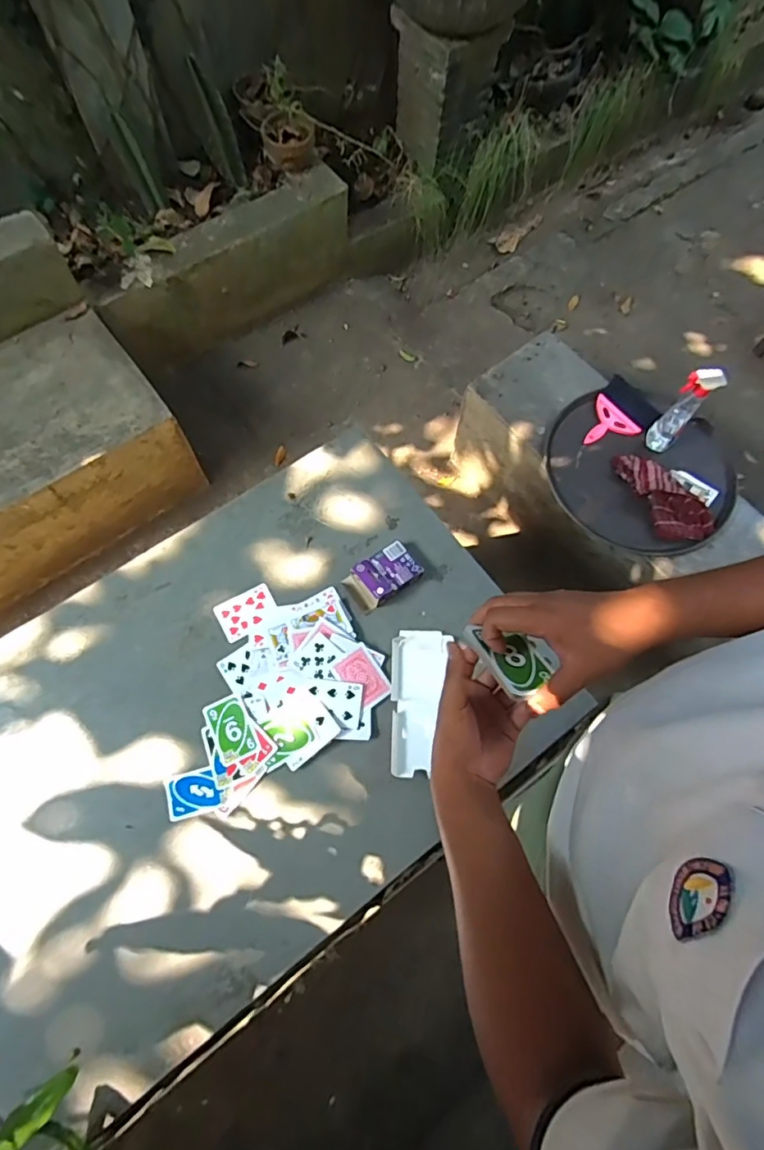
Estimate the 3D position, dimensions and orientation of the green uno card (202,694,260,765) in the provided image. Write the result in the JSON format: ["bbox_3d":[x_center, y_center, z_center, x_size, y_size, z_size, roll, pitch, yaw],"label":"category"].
[{"bbox_3d":[-0.210,0.213,0.762,0.053,0.004,0.086,-28,77,-8],"label":"green uno card"}]

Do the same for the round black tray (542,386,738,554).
[{"bbox_3d":[0.615,-0.259,1.293,0.439,0.037,0.399,26,71,7],"label":"round black tray"}]

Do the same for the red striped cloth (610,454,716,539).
[{"bbox_3d":[0.648,-0.190,1.251,0.114,0.071,0.255,-26,73,-11],"label":"red striped cloth"}]

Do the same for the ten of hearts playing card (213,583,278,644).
[{"bbox_3d":[-0.206,0.056,0.833,0.087,0.008,0.069,-30,66,-10],"label":"ten of hearts playing card"}]

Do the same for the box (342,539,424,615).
[{"bbox_3d":[0.002,0.000,0.846,0.116,0.032,0.070,-34,75,-14],"label":"box"}]

